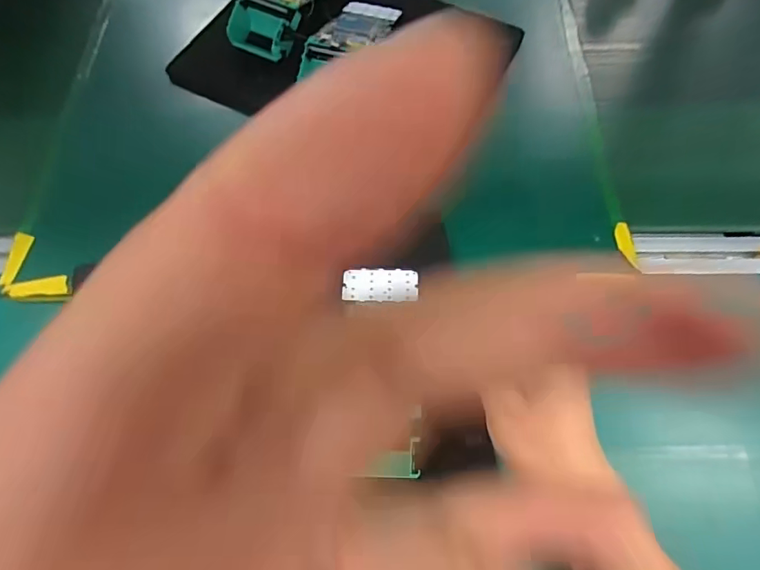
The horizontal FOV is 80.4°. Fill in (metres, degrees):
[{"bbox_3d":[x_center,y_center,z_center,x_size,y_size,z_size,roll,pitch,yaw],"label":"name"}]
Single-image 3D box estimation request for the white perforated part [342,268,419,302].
[{"bbox_3d":[0.002,0.000,0.397,0.058,0.008,0.032,2,66,1],"label":"white perforated part"}]

